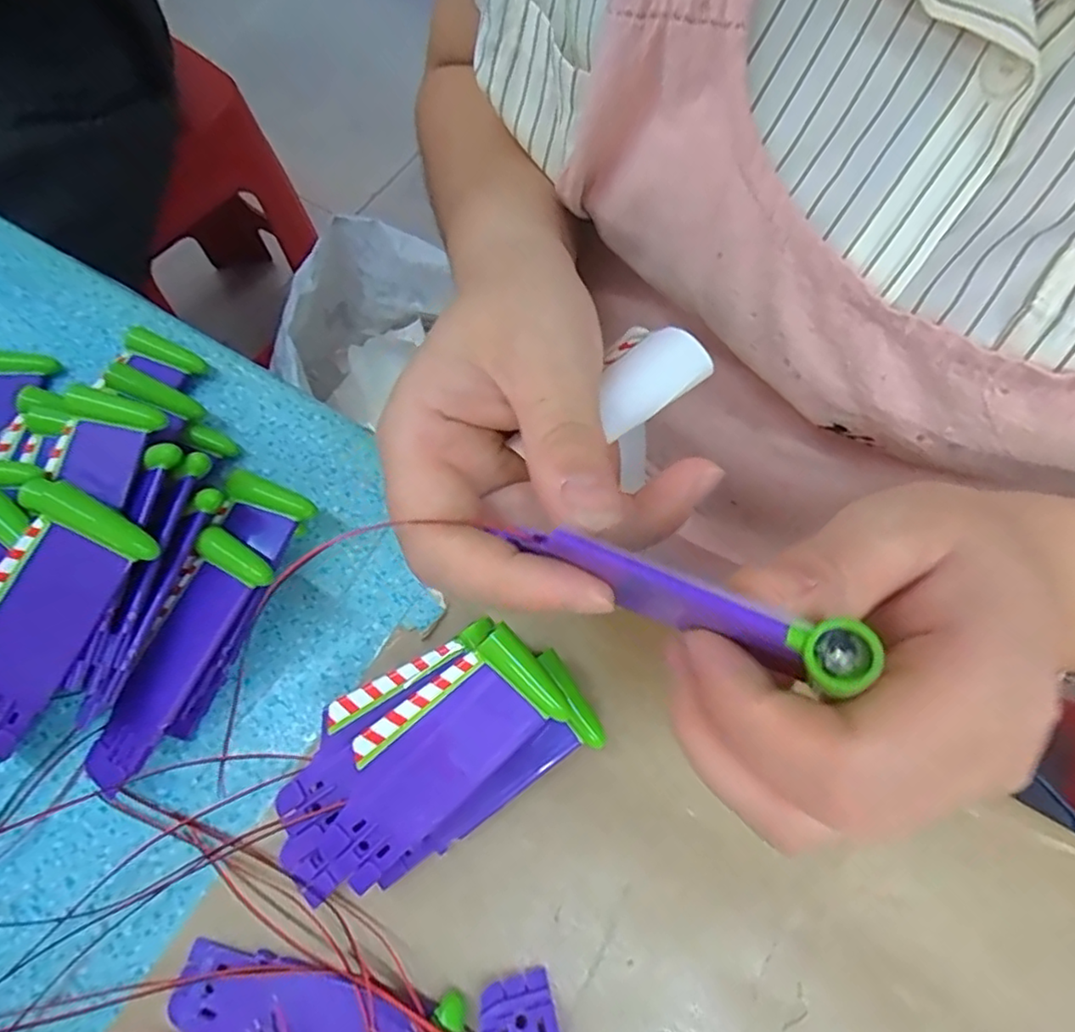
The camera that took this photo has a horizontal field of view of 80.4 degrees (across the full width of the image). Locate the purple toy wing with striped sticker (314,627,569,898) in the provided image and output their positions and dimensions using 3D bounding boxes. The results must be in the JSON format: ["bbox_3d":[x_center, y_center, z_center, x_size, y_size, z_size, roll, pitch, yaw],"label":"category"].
[{"bbox_3d":[-0.034,0.077,0.206,0.089,0.012,0.037,-45,74,-5],"label":"purple toy wing with striped sticker"}]

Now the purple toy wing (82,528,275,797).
[{"bbox_3d":[-0.129,0.049,0.223,0.035,0.006,0.089,28,79,28],"label":"purple toy wing"}]

